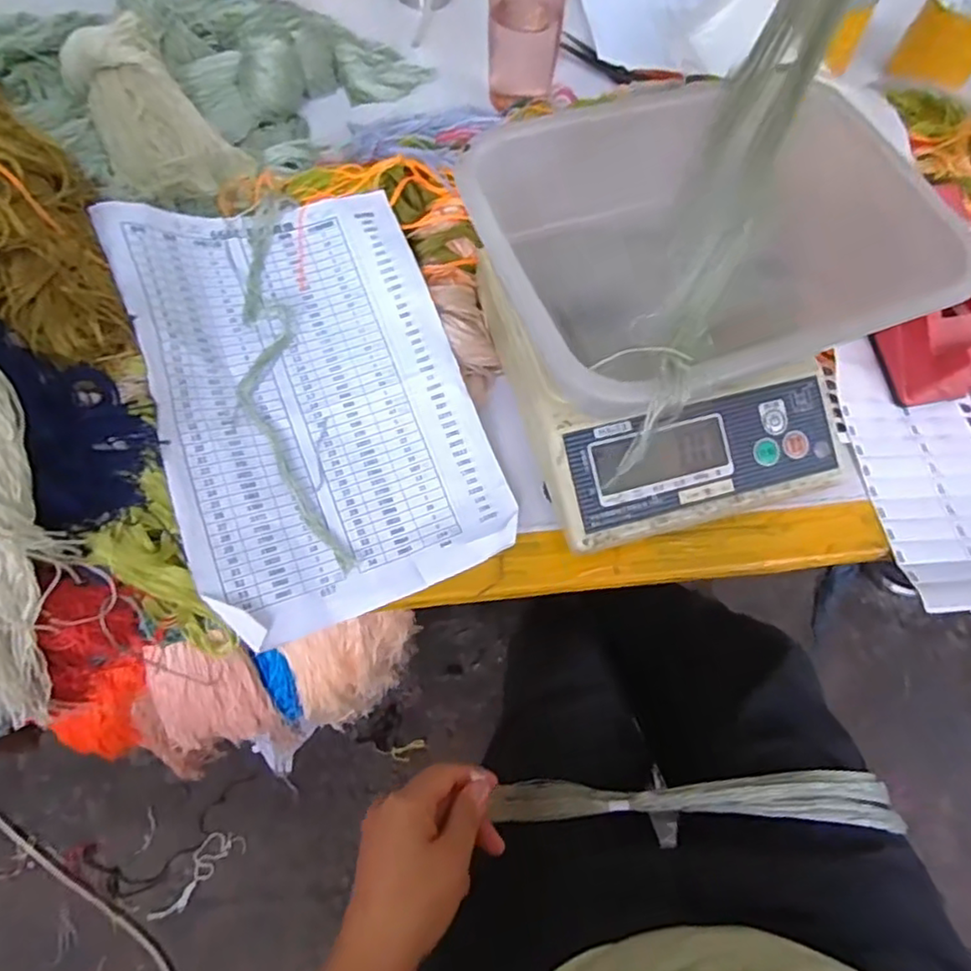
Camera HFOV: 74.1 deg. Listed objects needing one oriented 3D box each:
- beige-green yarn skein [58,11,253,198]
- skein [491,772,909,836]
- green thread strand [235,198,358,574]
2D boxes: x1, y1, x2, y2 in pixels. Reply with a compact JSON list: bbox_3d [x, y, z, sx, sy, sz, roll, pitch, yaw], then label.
[{"bbox_3d":[-0.288,-0.320,0.548,0.100,0.048,0.226,-31,82,-18],"label":"beige-green yarn skein"},{"bbox_3d":[0.170,0.252,0.513,0.315,0.032,0.038,-1,63,1],"label":"skein"},{"bbox_3d":[-0.140,-0.070,0.431,0.053,0.011,0.264,-12,79,-9],"label":"green thread strand"}]

